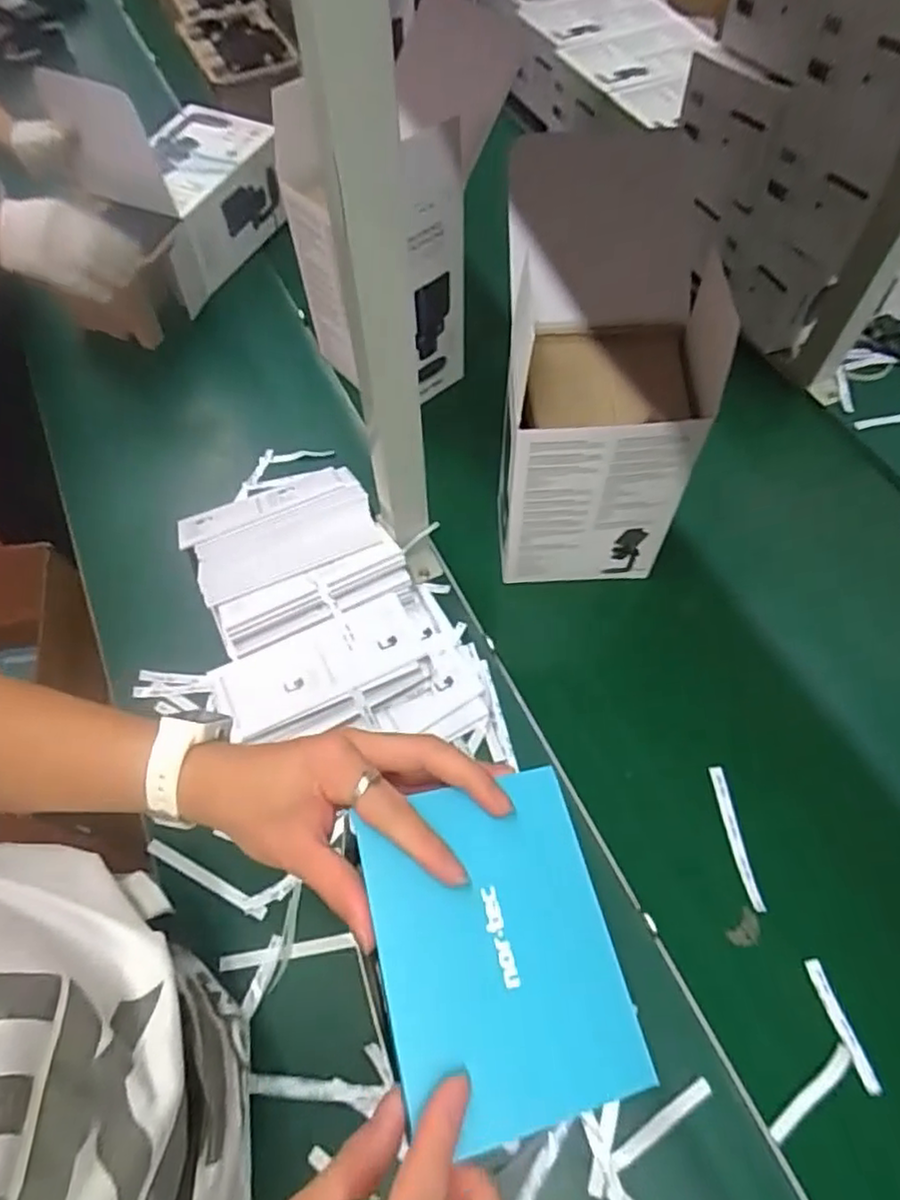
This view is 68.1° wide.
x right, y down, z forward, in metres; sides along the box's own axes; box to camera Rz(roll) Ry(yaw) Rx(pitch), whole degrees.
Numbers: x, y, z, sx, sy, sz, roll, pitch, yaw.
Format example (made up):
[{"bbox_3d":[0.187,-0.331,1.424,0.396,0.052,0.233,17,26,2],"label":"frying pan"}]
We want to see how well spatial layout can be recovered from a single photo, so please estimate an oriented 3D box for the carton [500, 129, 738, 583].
[{"bbox_3d":[0.127,-0.143,0.589,0.153,0.278,0.131,1,63,3],"label":"carton"}]

